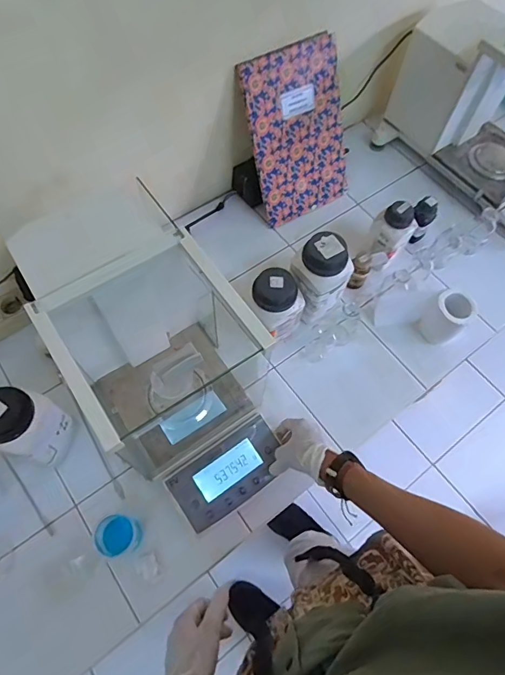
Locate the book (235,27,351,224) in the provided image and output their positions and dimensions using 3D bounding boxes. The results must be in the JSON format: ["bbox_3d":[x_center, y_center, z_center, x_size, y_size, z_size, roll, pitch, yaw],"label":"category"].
[{"bbox_3d":[0.095,-0.401,0.859,0.210,0.304,0.008,-29,40,-16],"label":"book"}]

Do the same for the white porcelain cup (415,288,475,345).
[{"bbox_3d":[0.356,-0.040,0.789,0.064,0.095,0.071,-34,70,-17],"label":"white porcelain cup"}]

